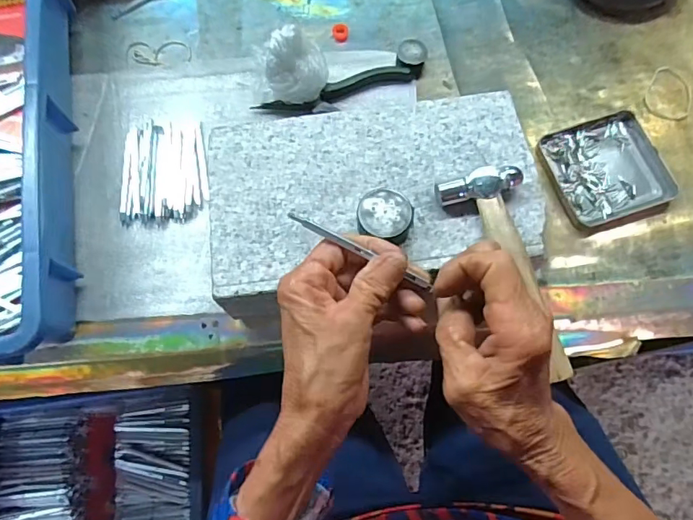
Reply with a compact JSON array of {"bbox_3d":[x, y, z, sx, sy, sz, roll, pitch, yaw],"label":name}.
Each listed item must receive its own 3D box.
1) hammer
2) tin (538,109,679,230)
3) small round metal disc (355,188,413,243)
[{"bbox_3d":[0.104,0.005,0.315,0.061,0.018,0.150,-7,72,0],"label":"hammer"},{"bbox_3d":[0.240,-0.086,0.437,0.103,0.012,0.098,-18,72,-4],"label":"tin"},{"bbox_3d":[0.027,-0.029,0.332,0.037,0.020,0.035,-1,72,2],"label":"small round metal disc"}]

